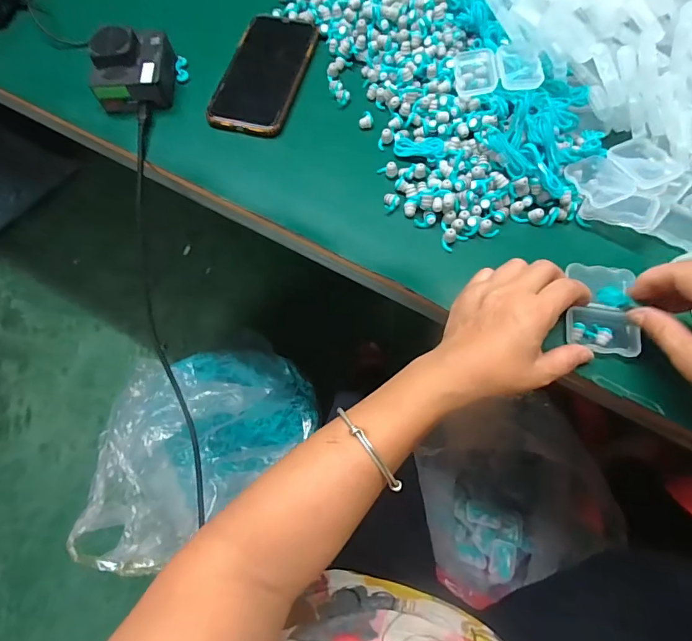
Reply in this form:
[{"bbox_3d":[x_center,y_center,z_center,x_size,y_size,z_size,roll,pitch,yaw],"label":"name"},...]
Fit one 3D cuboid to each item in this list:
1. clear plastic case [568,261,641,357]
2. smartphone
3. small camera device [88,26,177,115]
[{"bbox_3d":[0.208,-0.010,0.343,0.054,0.014,0.073,7,70,4],"label":"clear plastic case"},{"bbox_3d":[-0.085,-0.264,0.450,0.078,0.017,0.157,14,71,6],"label":"smartphone"},{"bbox_3d":[-0.217,-0.260,0.433,0.072,0.050,0.080,1,70,2],"label":"small camera device"}]

